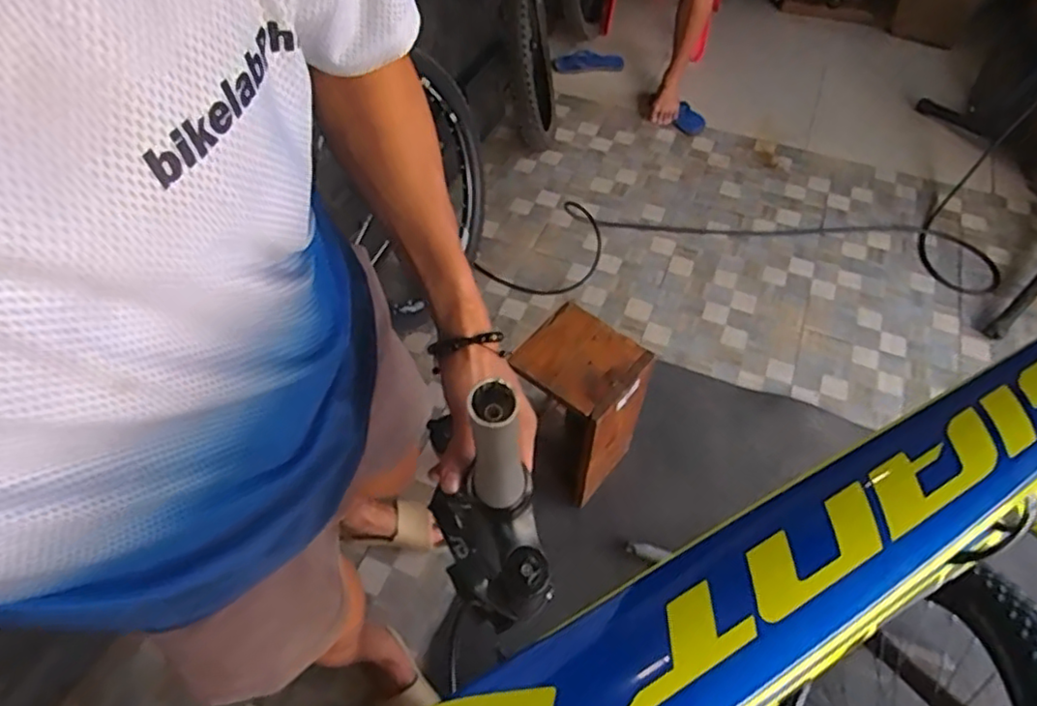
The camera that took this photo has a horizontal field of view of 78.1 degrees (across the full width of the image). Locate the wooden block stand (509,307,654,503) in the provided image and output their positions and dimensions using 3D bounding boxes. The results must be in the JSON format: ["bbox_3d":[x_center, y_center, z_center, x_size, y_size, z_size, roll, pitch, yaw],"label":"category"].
[{"bbox_3d":[0.119,0.108,1.383,0.226,0.373,0.194,34,61,21],"label":"wooden block stand"}]

